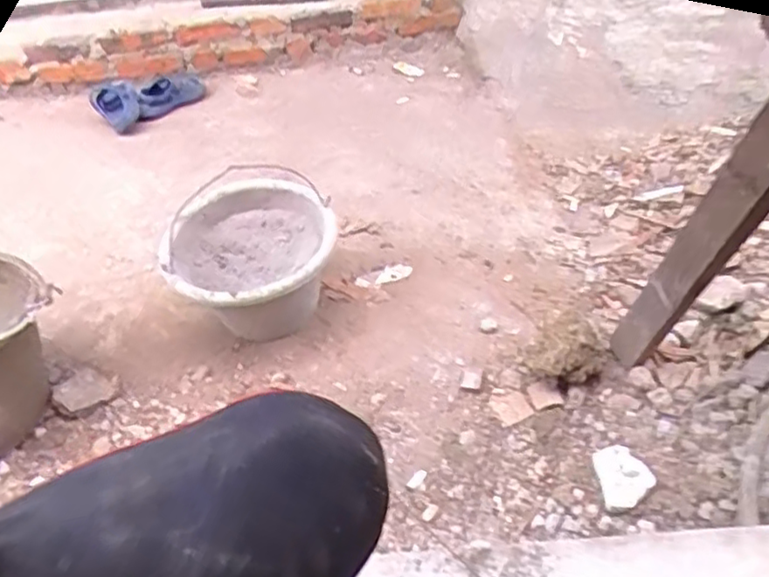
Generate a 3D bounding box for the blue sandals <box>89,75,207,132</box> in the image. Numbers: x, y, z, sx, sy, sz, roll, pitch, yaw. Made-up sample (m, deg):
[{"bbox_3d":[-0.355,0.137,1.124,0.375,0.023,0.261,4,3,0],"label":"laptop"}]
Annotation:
[{"bbox_3d":[-0.544,-0.456,1.590,0.251,0.062,0.140,-30,47,-28],"label":"blue sandals"}]

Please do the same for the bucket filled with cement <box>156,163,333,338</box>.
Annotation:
[{"bbox_3d":[-0.203,-0.022,1.066,0.246,0.192,0.235,1,40,5],"label":"bucket filled with cement"}]

